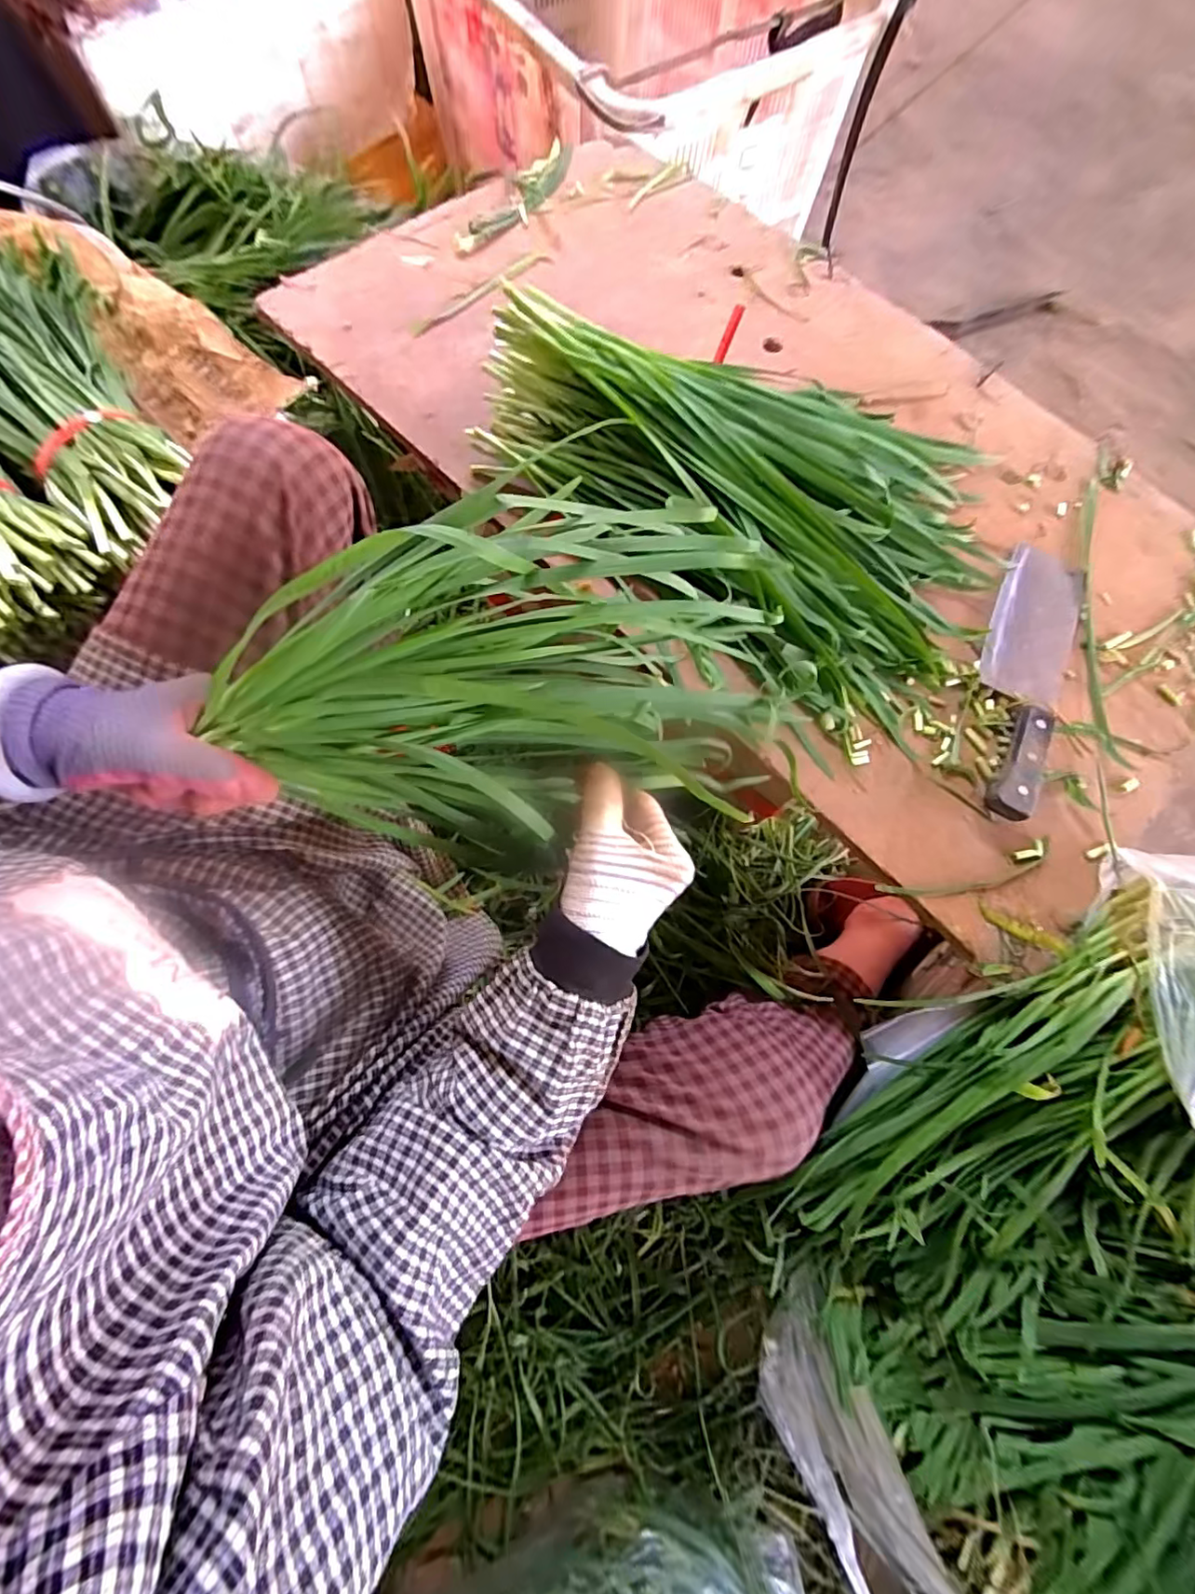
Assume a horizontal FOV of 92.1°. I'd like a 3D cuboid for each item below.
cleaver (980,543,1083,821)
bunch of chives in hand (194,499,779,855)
[{"bbox_3d":[0.354,-0.107,0.475,0.075,0.030,0.268,28,77,6],"label":"cleaver"},{"bbox_3d":[-0.057,-0.054,0.318,0.286,0.151,0.117,-12,74,-5],"label":"bunch of chives in hand"}]

